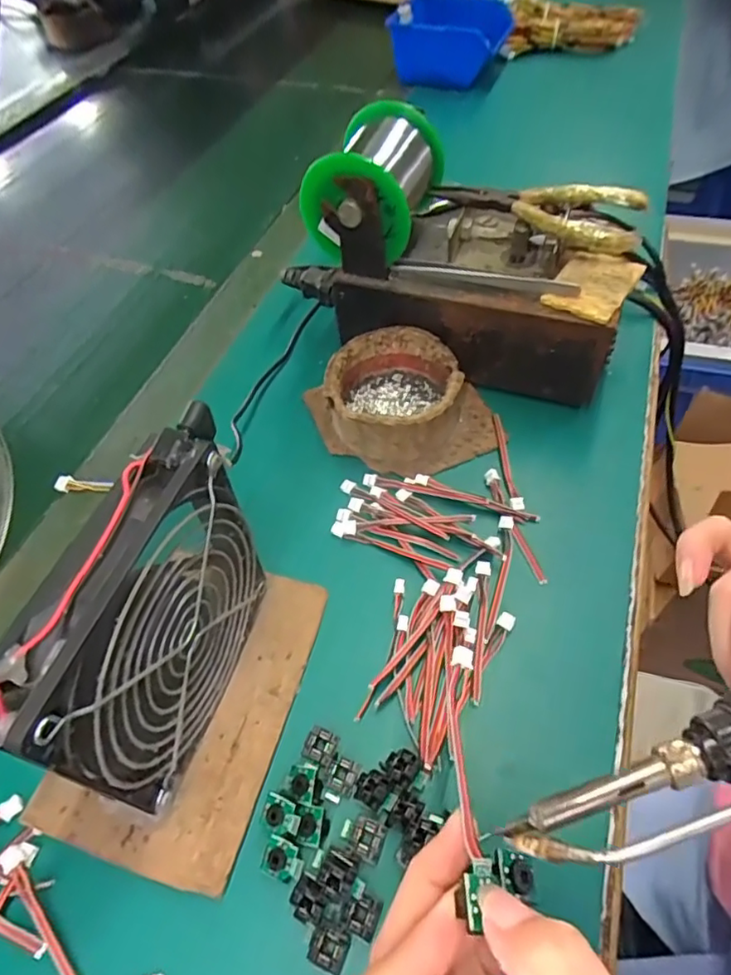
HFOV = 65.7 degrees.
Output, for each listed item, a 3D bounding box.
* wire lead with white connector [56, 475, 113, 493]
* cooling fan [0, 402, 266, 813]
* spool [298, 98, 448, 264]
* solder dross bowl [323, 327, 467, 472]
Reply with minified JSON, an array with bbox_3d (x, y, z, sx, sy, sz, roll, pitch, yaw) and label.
[{"bbox_3d":[-0.180,-0.003,0.364,0.040,0.004,0.011,1,54,6],"label":"wire lead with white connector"},{"bbox_3d":[-0.081,0.057,0.235,0.025,0.130,0.121,12,56,13],"label":"cooling fan"},{"bbox_3d":[0.006,-0.195,0.357,0.067,0.060,0.082,17,57,14],"label":"spool"},{"bbox_3d":[0.018,-0.061,0.367,0.081,0.041,0.082,-2,54,3],"label":"solder dross bowl"}]

